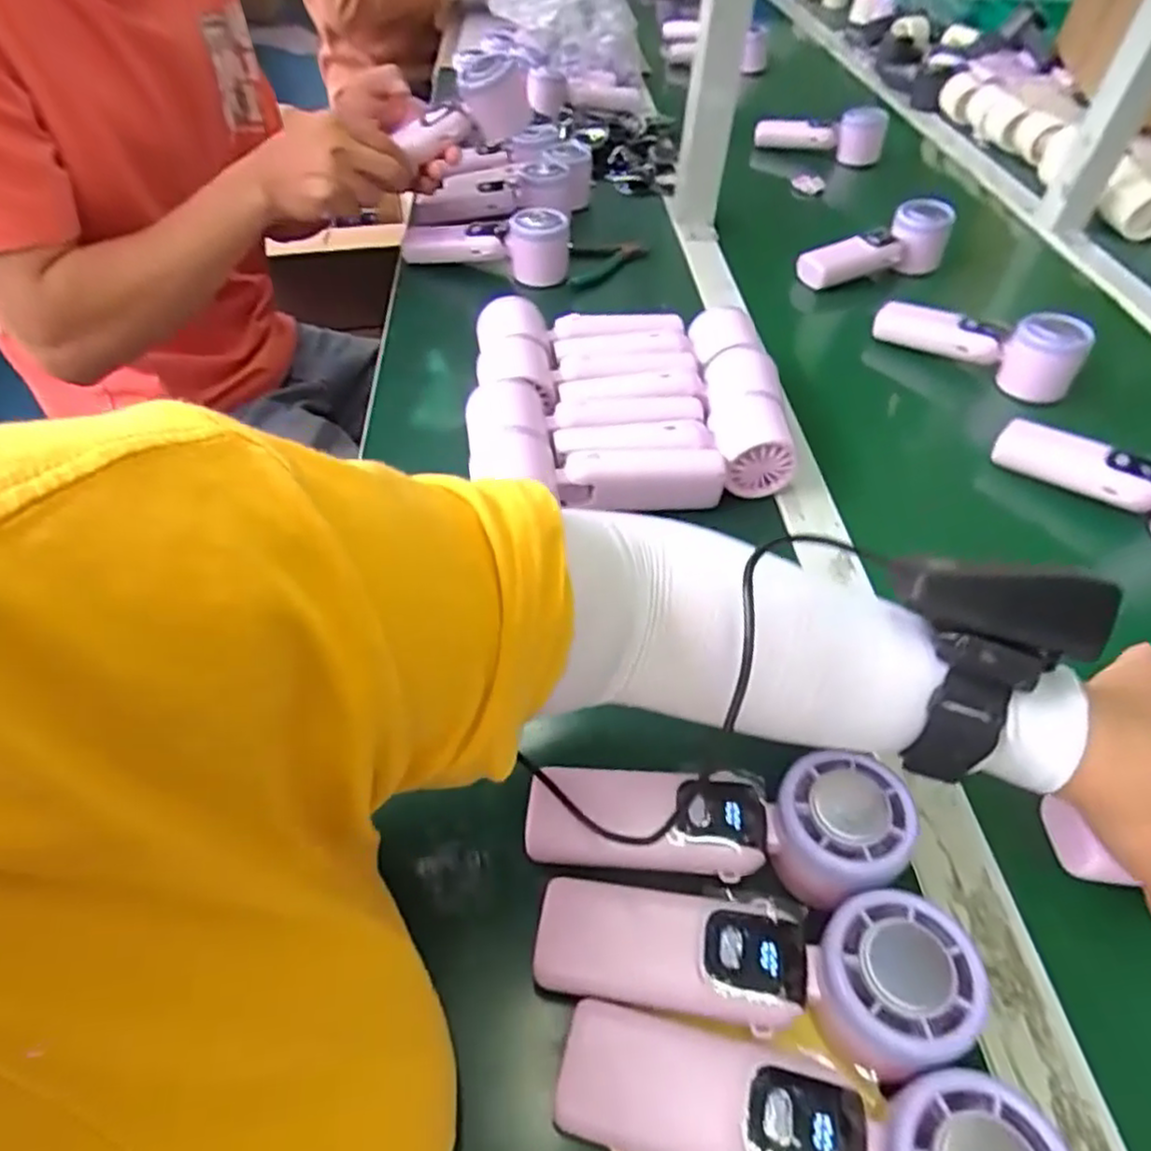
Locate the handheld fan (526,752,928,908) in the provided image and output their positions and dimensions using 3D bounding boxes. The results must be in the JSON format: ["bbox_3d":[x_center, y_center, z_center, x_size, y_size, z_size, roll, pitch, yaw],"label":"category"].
[{"bbox_3d":[0.060,0.115,0.317,0.163,0.035,0.056,-3,47,14],"label":"handheld fan"}]

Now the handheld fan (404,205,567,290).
[{"bbox_3d":[-0.089,-0.338,0.712,0.168,0.057,0.046,13,49,9],"label":"handheld fan"}]

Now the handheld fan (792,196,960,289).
[{"bbox_3d":[0.307,-0.339,0.730,0.158,0.065,0.047,-15,51,-15],"label":"handheld fan"}]

